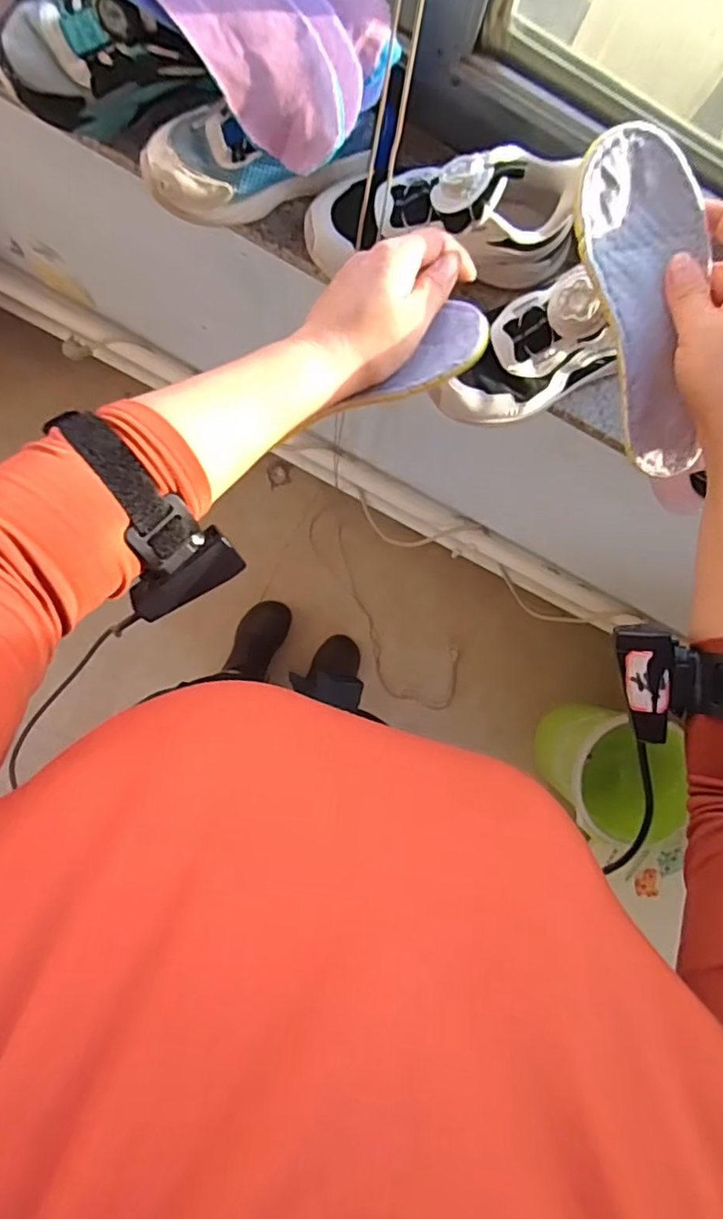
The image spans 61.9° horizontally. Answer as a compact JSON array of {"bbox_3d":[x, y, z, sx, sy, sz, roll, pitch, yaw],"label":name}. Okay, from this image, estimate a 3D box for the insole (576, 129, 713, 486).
[{"bbox_3d":[0.172,-0.176,0.359,0.068,0.012,0.187,-13,104,-4],"label":"insole"}]

